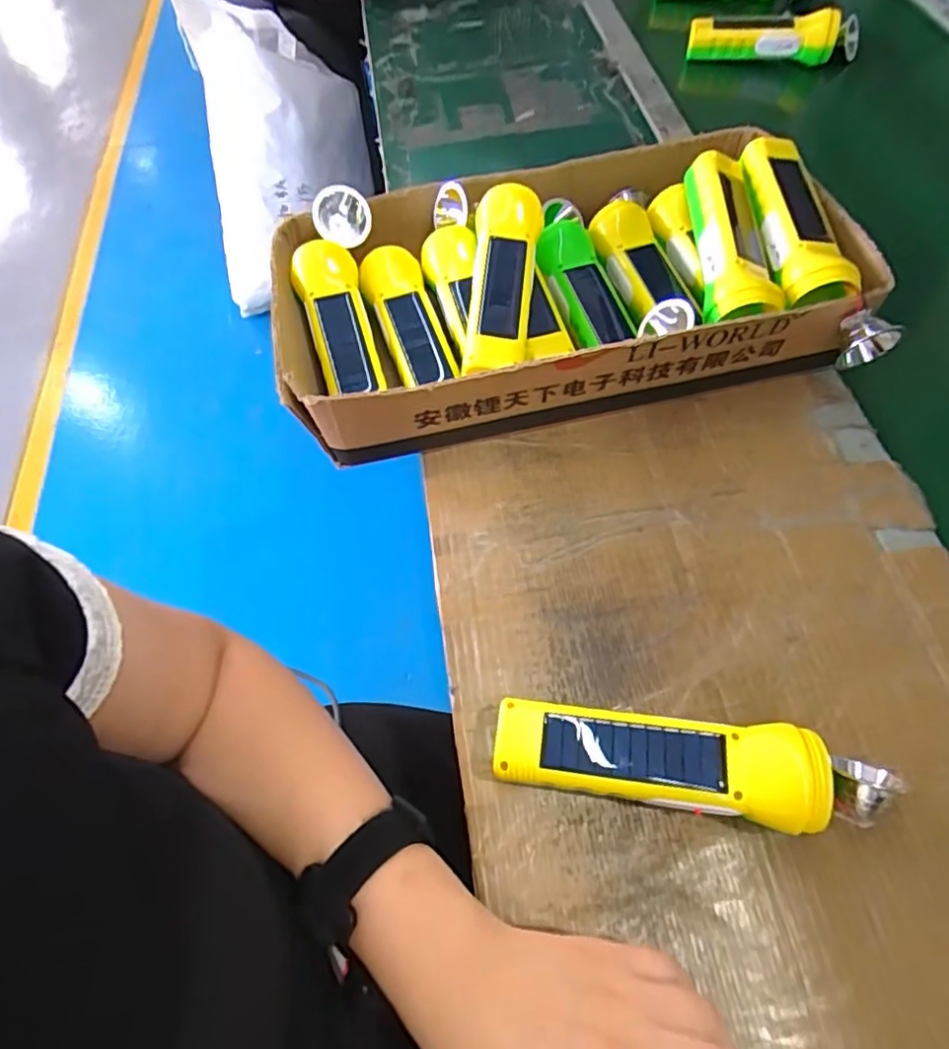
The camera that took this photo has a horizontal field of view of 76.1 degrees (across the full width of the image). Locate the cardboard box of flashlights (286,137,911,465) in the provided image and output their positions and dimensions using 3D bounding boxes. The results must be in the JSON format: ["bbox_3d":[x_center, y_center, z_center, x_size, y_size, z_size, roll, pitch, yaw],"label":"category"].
[{"bbox_3d":[0.067,-0.185,0.475,0.422,0.089,0.228,-9,60,-3],"label":"cardboard box of flashlights"}]

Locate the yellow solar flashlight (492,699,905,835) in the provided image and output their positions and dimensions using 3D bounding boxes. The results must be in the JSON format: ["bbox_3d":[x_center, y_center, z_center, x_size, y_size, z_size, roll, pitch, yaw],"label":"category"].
[{"bbox_3d":[0.113,0.129,0.321,0.202,0.047,0.045,5,61,5],"label":"yellow solar flashlight"}]

